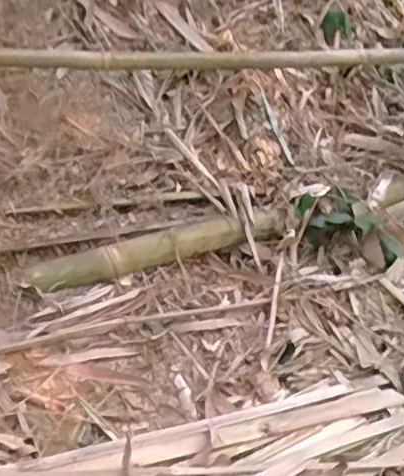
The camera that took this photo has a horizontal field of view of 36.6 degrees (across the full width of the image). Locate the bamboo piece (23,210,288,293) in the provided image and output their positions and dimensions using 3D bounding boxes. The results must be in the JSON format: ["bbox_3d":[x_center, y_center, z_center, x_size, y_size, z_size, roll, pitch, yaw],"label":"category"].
[{"bbox_3d":[-0.078,0.021,1.218,0.540,0.059,0.052,-16,30,-20],"label":"bamboo piece"}]

